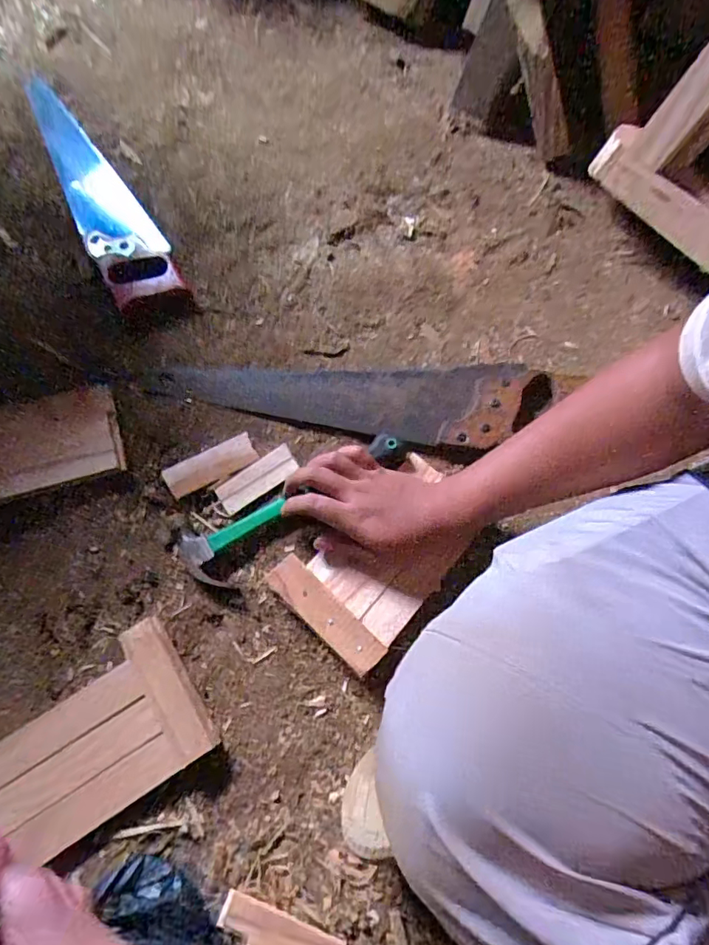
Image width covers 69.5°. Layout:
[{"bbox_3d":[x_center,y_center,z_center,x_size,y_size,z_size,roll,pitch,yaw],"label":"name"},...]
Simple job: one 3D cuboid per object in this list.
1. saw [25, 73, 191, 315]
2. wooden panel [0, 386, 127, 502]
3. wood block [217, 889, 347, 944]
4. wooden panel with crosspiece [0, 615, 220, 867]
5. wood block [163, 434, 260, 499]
[{"bbox_3d":[-0.359,-0.394,0.688,0.086,0.023,0.504,-30,72,-12],"label":"saw"},{"bbox_3d":[-0.384,-0.021,0.565,0.241,0.031,0.108,-15,70,-7],"label":"wooden panel"},{"bbox_3d":[-0.065,0.403,0.441,0.109,0.008,0.038,20,70,6],"label":"wood block"},{"bbox_3d":[-0.254,0.259,0.476,0.220,0.030,0.132,-32,73,-13],"label":"wooden panel with crosspiece"},{"bbox_3d":[-0.161,-0.009,0.576,0.101,0.009,0.037,-24,71,-10],"label":"wood block"}]

